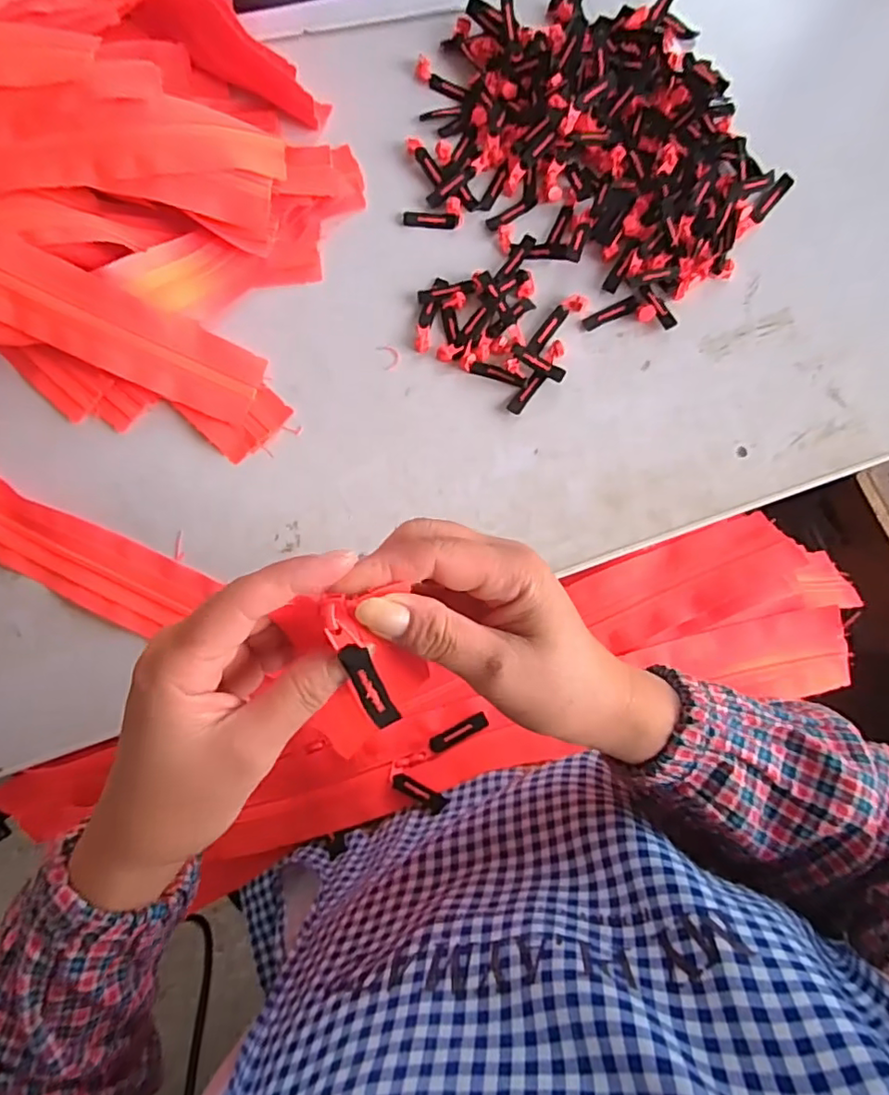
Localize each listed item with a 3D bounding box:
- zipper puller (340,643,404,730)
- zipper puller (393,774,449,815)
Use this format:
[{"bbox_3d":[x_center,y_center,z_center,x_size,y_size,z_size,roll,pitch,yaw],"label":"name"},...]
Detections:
[{"bbox_3d":[-0.030,0.058,0.233,0.010,0.004,0.046,-20,120,0],"label":"zipper puller"},{"bbox_3d":[-0.018,0.173,0.402,0.046,0.009,0.011,14,81,37],"label":"zipper puller"}]

